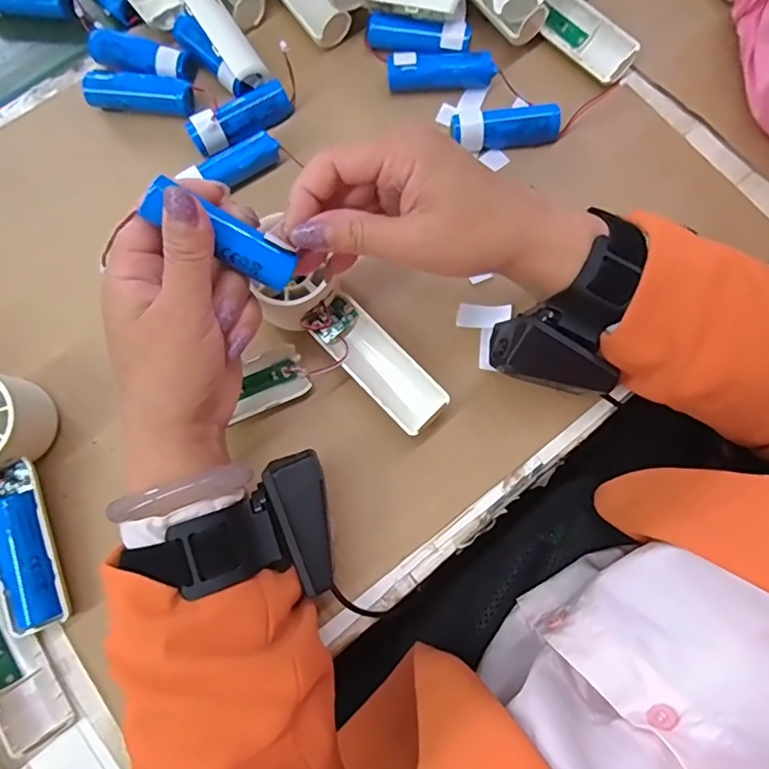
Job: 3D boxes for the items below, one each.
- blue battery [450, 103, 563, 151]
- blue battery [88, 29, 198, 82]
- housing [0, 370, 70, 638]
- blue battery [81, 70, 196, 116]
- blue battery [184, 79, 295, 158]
[{"bbox_3d":[0.082,-0.176,0.386,0.073,0.022,0.021,-10,74,-1],"label":"blue battery"},{"bbox_3d":[-0.177,-0.235,0.403,0.076,0.018,0.025,14,75,5],"label":"blue battery"},{"bbox_3d":[-0.214,0.065,0.319,0.055,0.056,0.149,-19,75,-4],"label":"housing"},{"bbox_3d":[-0.173,-0.206,0.403,0.075,0.023,0.023,6,75,3],"label":"blue battery"},{"bbox_3d":[-0.099,-0.184,0.391,0.072,0.026,0.023,-28,76,-6],"label":"blue battery"}]

